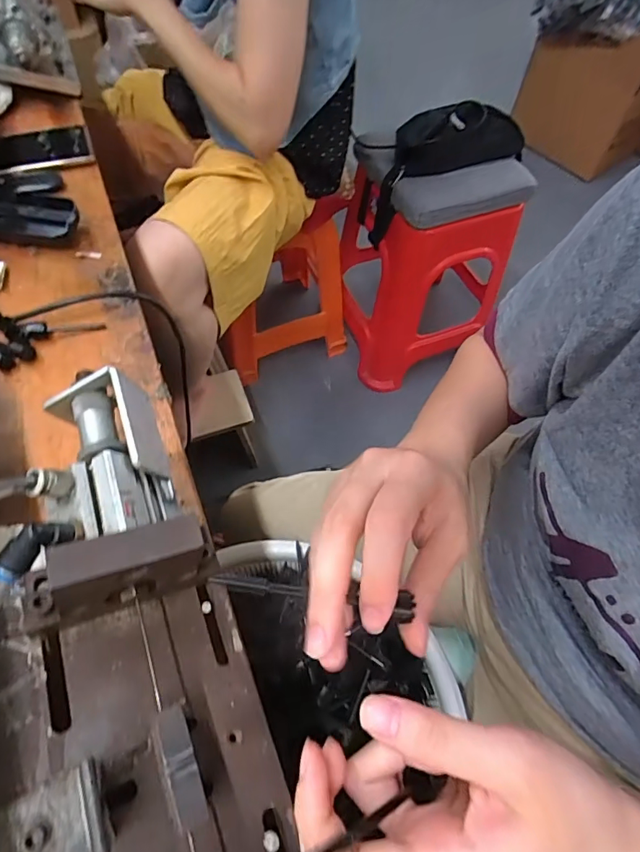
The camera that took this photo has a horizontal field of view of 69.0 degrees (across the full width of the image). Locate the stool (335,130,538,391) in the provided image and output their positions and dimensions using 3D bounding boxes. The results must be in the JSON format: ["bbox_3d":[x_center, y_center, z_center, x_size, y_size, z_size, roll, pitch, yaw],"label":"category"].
[{"bbox_3d":[0.243,-0.370,1.130,0.344,0.518,0.277,-15,62,-11],"label":"stool"}]

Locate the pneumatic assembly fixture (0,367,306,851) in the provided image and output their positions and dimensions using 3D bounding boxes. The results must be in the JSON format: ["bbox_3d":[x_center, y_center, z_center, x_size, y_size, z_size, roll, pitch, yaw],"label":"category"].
[{"bbox_3d":[-0.094,0.165,0.216,0.139,0.101,0.433,-18,62,-12],"label":"pneumatic assembly fixture"}]

